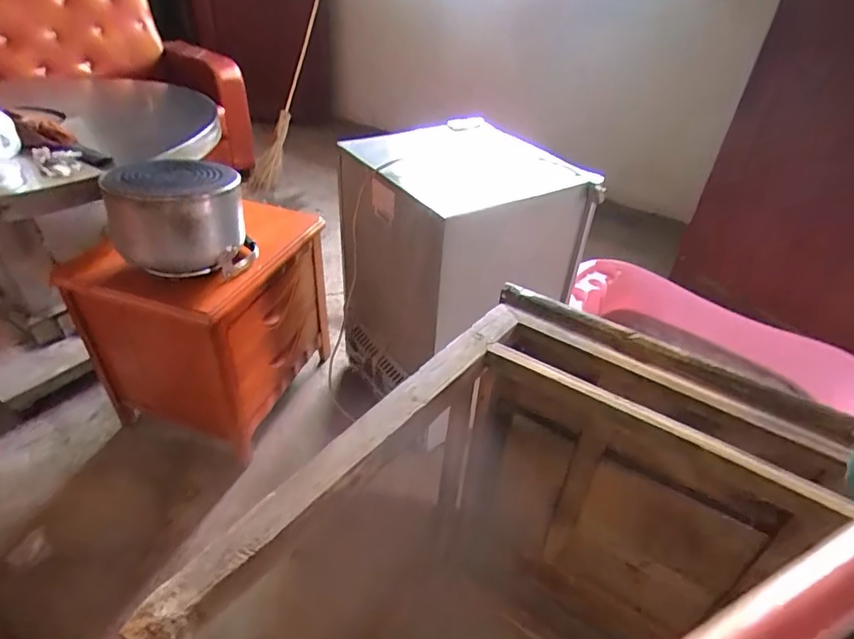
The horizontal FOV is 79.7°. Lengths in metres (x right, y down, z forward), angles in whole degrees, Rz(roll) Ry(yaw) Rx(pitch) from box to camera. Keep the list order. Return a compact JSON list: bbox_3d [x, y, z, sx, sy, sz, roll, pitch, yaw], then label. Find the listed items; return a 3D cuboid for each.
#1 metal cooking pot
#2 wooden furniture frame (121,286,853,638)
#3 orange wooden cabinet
[{"bbox_3d":[-0.496,-0.195,1.045,0.253,0.201,0.223,-12,40,-20],"label":"metal cooking pot"},{"bbox_3d":[0.221,0.457,0.660,0.722,0.653,0.649,23,41,23],"label":"wooden furniture frame"},{"bbox_3d":[-0.555,-0.002,1.343,0.417,0.502,0.482,14,39,14],"label":"orange wooden cabinet"}]

